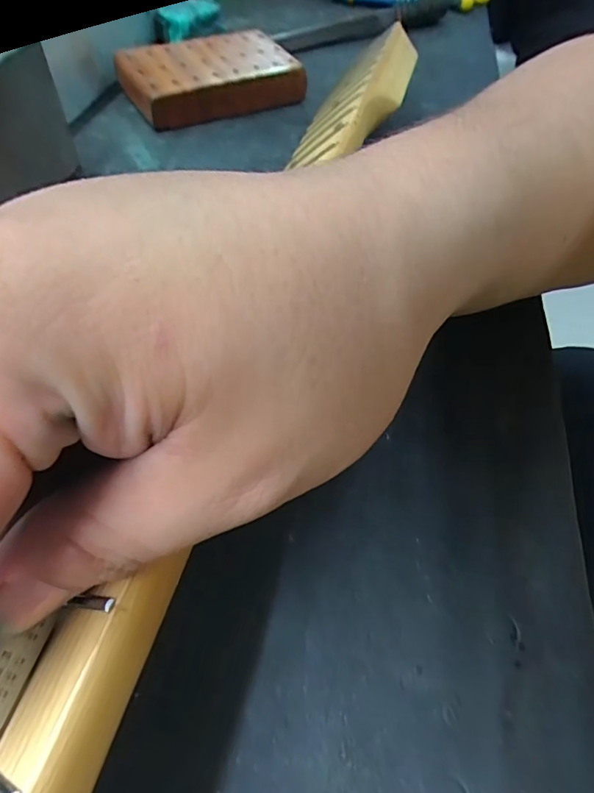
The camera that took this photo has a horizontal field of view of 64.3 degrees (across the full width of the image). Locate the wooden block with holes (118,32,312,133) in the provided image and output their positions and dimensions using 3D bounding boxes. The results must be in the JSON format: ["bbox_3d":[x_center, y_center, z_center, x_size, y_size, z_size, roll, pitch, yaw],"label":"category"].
[{"bbox_3d":[-0.063,-0.236,0.351,0.119,0.031,0.068,-25,61,-20],"label":"wooden block with holes"}]

